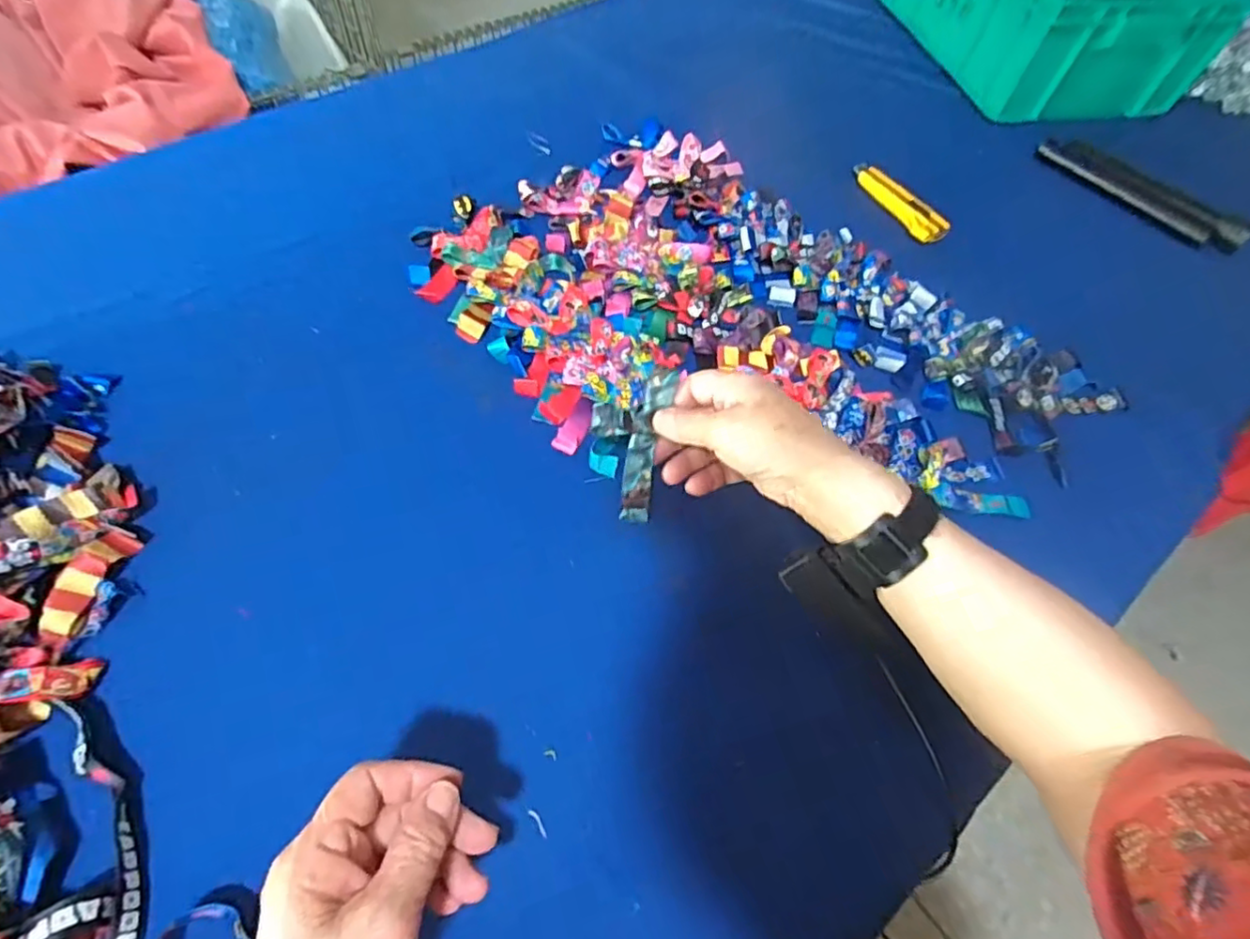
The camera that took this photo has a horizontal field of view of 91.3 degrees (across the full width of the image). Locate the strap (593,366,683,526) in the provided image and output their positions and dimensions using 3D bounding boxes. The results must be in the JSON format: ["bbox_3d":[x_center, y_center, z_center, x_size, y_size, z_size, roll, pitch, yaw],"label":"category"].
[{"bbox_3d":[0.005,-0.018,0.440,0.058,0.017,0.108,4,87,-2],"label":"strap"}]

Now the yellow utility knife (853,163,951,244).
[{"bbox_3d":[0.313,-0.310,0.707,0.039,0.017,0.136,-28,64,-20],"label":"yellow utility knife"}]

